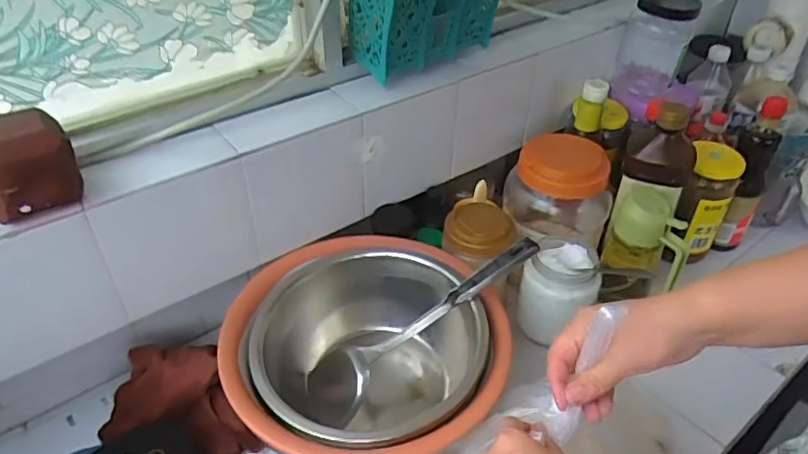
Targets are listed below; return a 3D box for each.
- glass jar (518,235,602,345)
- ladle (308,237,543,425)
[{"bbox_3d":[0.191,0.078,0.716,0.085,0.110,0.092,1,38,0],"label":"glass jar"},{"bbox_3d":[0.024,0.113,0.614,0.296,0.041,0.070,-34,42,5],"label":"ladle"}]

